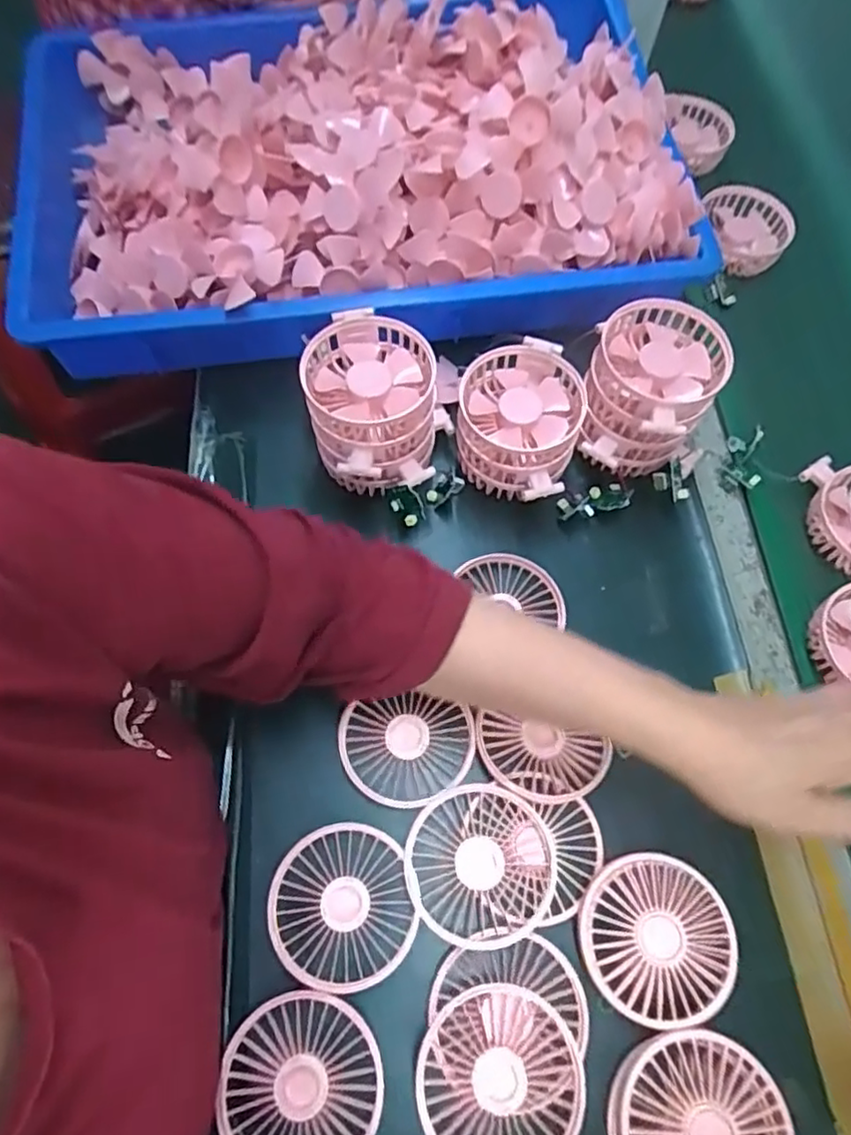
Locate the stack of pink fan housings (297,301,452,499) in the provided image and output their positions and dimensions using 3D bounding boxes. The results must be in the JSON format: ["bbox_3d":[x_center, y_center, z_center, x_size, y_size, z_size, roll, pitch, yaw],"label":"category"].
[{"bbox_3d":[-0.036,-0.114,0.480,0.096,0.087,0.116,-14,68,-8],"label":"stack of pink fan housings"}]

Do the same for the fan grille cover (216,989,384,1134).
[{"bbox_3d":[-0.069,0.286,0.362,0.087,0.006,0.088,-9,68,-9],"label":"fan grille cover"}]

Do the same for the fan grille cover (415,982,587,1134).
[{"bbox_3d":[0.041,0.278,0.356,0.087,0.009,0.087,2,67,-4],"label":"fan grille cover"}]

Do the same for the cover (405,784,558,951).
[{"bbox_3d":[0.033,0.179,0.400,0.085,0.018,0.086,-10,68,-9],"label":"cover"}]

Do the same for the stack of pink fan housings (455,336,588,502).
[{"bbox_3d":[0.069,-0.108,0.497,0.090,0.067,0.111,18,67,3],"label":"stack of pink fan housings"}]

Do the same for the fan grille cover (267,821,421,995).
[{"bbox_3d":[-0.051,0.205,0.399,0.083,0.011,0.086,-14,69,-11],"label":"fan grille cover"}]

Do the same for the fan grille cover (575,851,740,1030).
[{"bbox_3d":[0.134,0.215,0.383,0.084,0.021,0.085,-13,69,-10],"label":"fan grille cover"}]

